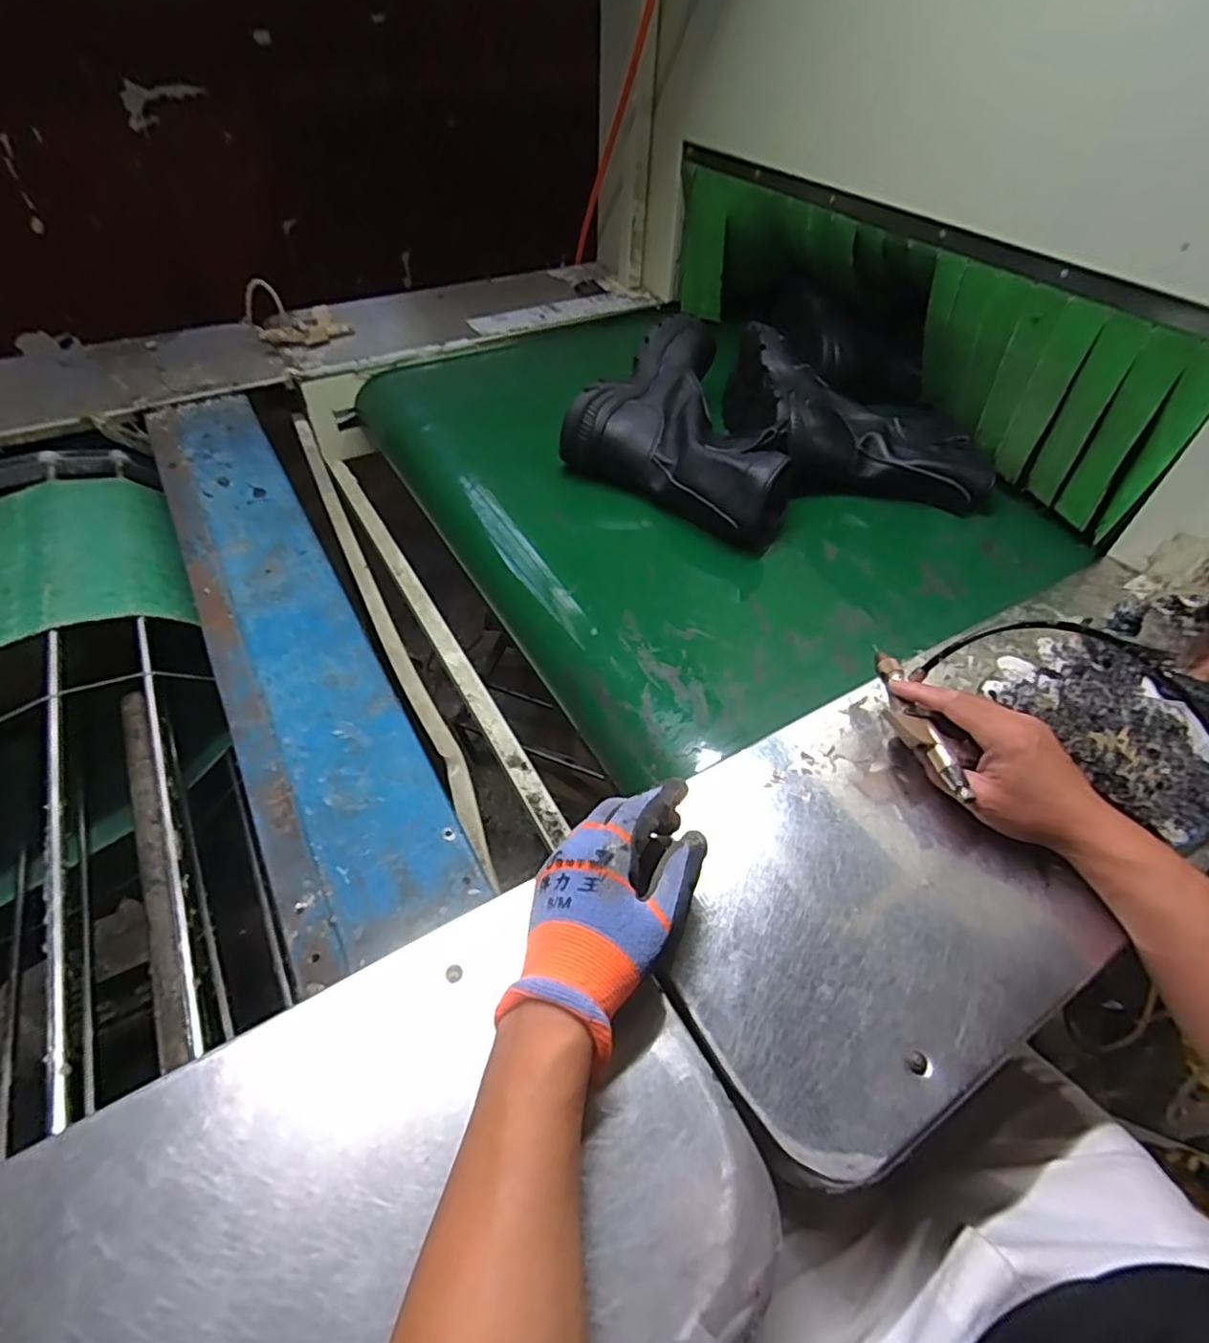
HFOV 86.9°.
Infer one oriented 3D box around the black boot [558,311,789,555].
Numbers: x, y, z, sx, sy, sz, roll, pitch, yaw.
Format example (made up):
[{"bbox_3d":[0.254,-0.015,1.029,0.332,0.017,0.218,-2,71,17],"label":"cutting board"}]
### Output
[{"bbox_3d":[0.116,-0.296,0.742,0.256,0.098,0.244,26,51,20],"label":"black boot"}]

